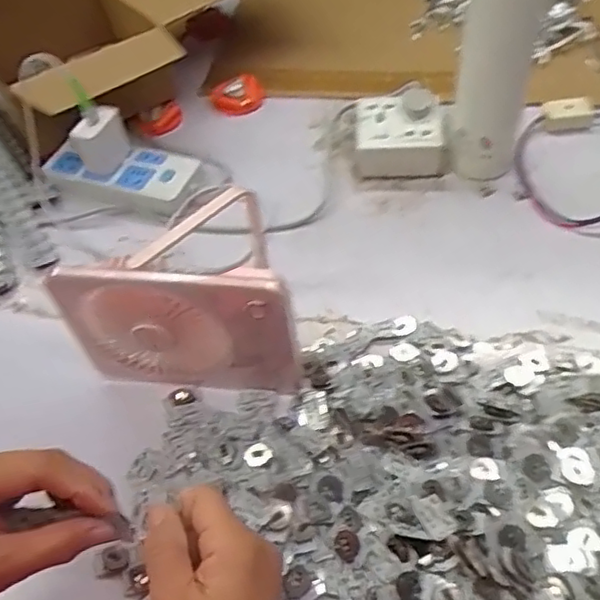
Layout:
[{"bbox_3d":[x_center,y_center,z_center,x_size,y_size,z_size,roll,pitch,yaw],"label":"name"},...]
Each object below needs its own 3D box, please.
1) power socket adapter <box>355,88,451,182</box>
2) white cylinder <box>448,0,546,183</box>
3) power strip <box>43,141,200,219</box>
[{"bbox_3d":[0.104,-0.180,0.671,0.091,0.055,0.096,-4,51,4],"label":"power socket adapter"},{"bbox_3d":[0.177,-0.208,0.576,0.065,0.221,0.059,10,53,14],"label":"white cylinder"},{"bbox_3d":[-0.191,-0.142,0.682,0.171,0.028,0.066,18,57,20],"label":"power strip"}]

